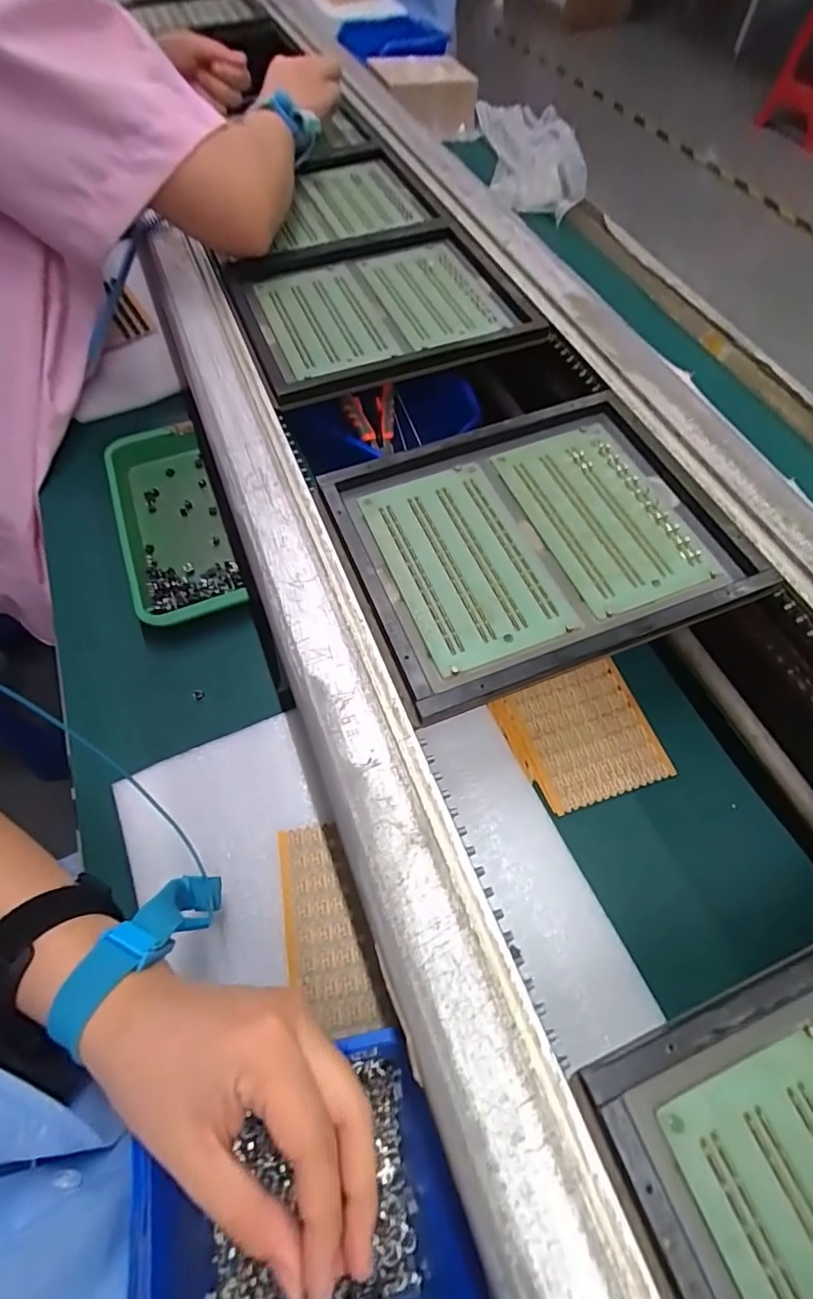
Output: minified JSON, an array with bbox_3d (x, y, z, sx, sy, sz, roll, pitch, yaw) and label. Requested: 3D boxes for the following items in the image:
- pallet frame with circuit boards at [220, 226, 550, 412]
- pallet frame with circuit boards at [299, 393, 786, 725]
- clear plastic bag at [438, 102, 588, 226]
[{"bbox_3d":[-0.027,-0.285,0.458,0.214,0.017,0.182,-20,62,-10],"label":"pallet frame with circuit boards"},{"bbox_3d":[0.076,-0.070,0.339,0.222,0.012,0.176,-21,62,-10],"label":"pallet frame with circuit boards"},{"bbox_3d":[0.139,-0.564,0.651,0.090,0.068,0.159,-31,64,-15],"label":"clear plastic bag"}]

